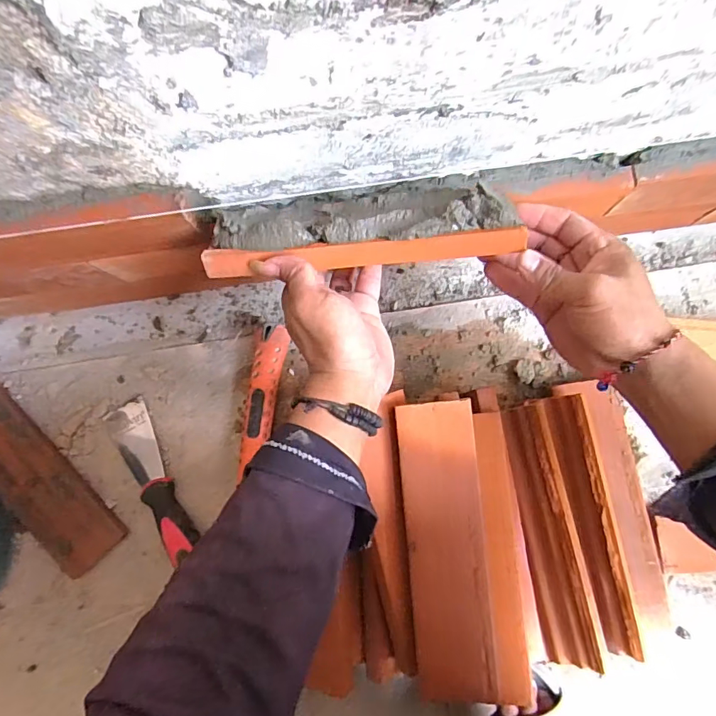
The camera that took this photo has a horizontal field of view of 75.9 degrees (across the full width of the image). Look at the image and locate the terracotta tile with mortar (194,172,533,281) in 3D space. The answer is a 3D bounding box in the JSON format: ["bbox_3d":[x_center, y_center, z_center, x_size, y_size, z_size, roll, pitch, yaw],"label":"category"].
[{"bbox_3d":[0.001,-0.095,0.327,0.213,0.030,0.064,-3,82,5],"label":"terracotta tile with mortar"}]

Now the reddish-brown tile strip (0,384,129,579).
[{"bbox_3d":[-0.345,0.121,0.482,0.069,0.014,0.231,-42,88,-12],"label":"reddish-brown tile strip"}]

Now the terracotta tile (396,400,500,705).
[{"bbox_3d":[0.071,0.152,0.367,0.061,0.011,0.228,-5,82,4],"label":"terracotta tile"}]

